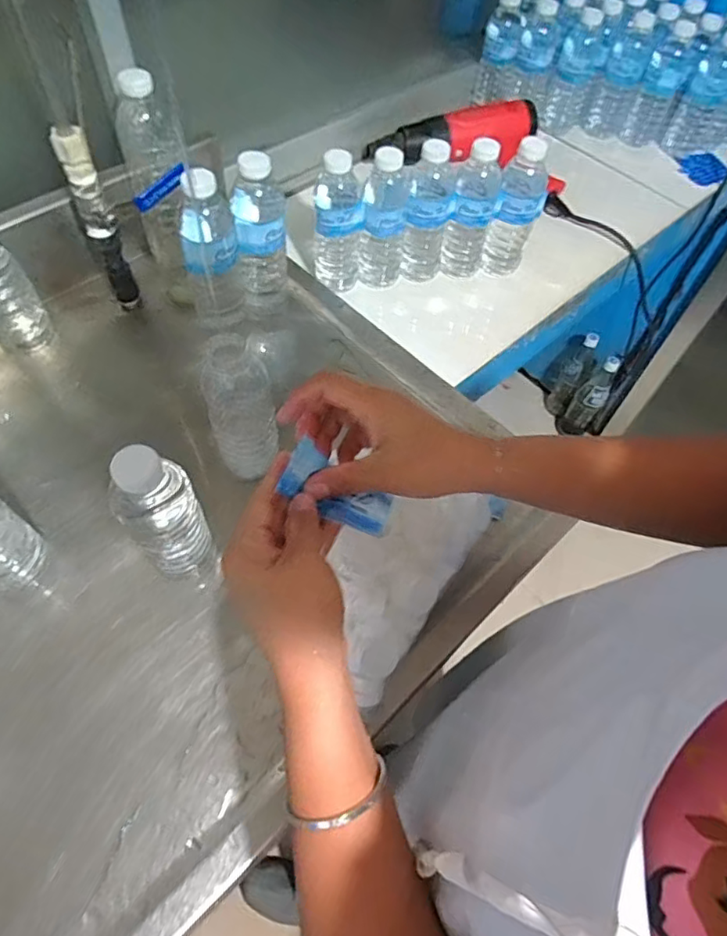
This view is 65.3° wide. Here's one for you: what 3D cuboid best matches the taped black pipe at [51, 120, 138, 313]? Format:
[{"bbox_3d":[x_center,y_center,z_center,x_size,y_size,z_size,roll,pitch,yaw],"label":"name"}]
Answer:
[{"bbox_3d":[-0.266,-0.240,0.579,0.028,0.199,0.027,-15,60,-12],"label":"taped black pipe"}]

